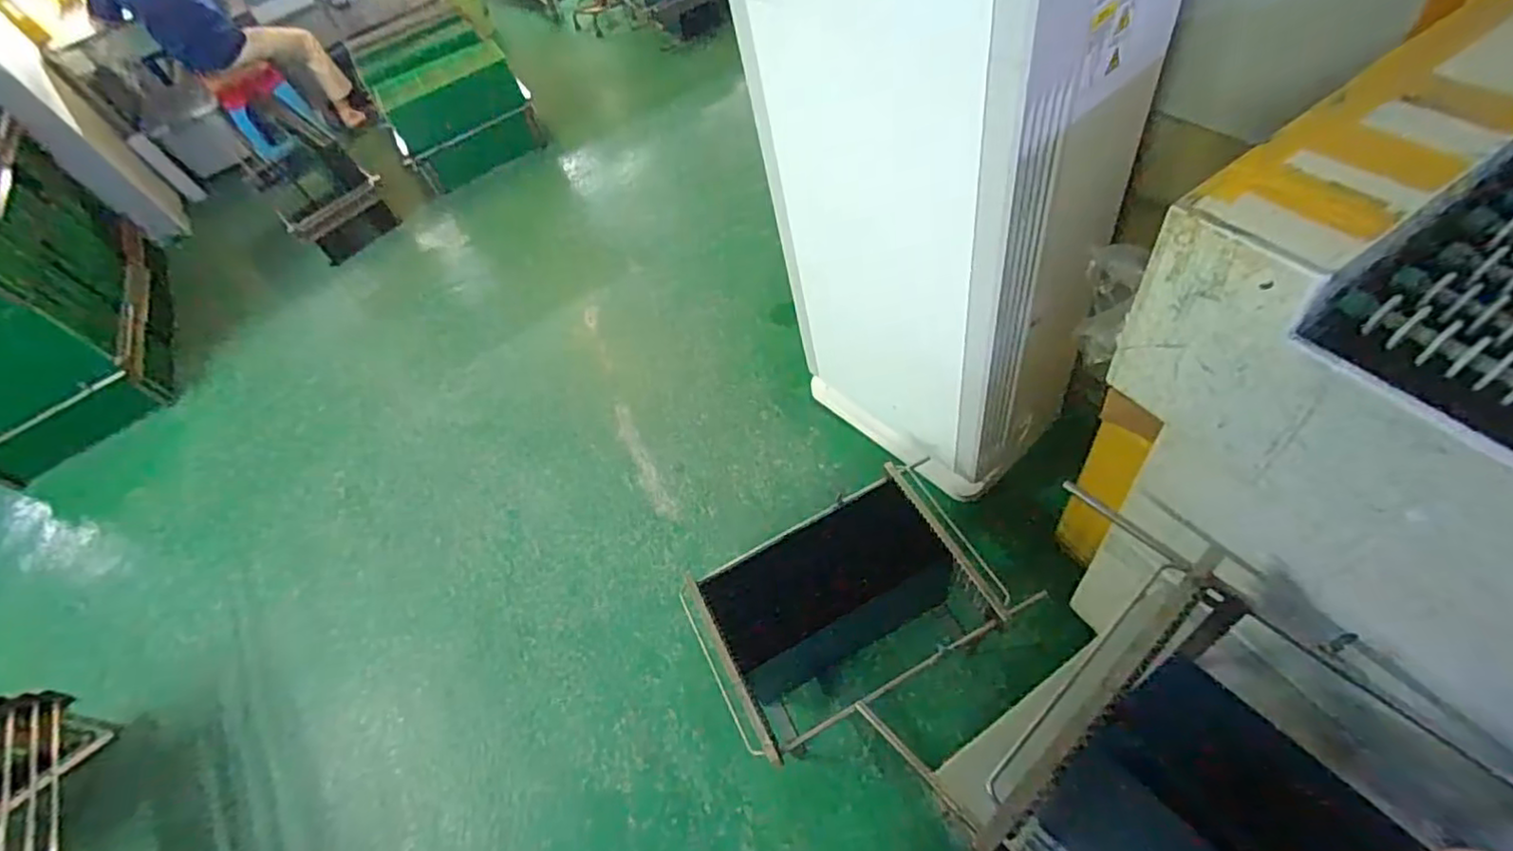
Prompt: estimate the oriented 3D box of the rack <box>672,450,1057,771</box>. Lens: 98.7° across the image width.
[{"bbox_3d":[0.195,0.393,1.431,0.616,0.292,0.419,-28,54,-6],"label":"rack"}]

